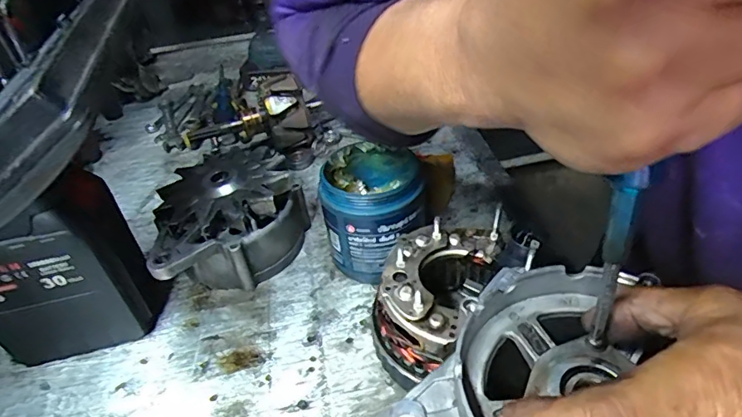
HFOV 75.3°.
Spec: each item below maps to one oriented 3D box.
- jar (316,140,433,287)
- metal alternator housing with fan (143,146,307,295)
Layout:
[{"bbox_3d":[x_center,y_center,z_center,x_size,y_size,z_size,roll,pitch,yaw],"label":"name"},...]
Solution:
[{"bbox_3d":[0.005,0.004,0.445,0.083,0.101,0.090,-4,39,3],"label":"jar"},{"bbox_3d":[-0.131,0.010,0.471,0.131,0.082,0.151,-11,39,-5],"label":"metal alternator housing with fan"}]

